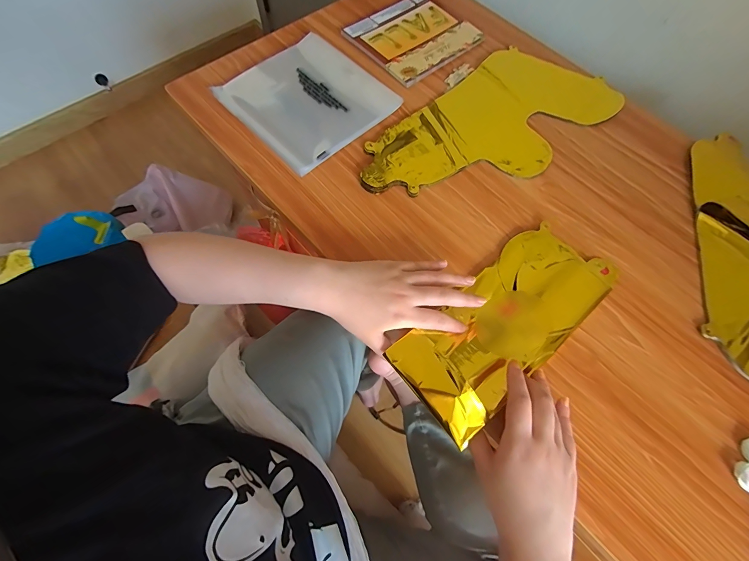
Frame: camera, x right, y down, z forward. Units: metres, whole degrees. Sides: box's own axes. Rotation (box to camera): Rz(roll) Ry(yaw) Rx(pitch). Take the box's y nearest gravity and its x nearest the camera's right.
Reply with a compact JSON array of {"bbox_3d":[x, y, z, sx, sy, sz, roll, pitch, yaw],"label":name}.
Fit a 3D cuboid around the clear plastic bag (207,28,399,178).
[{"bbox_3d":[-0.099,-0.274,0.498,0.199,0.013,0.197,42,73,13],"label":"clear plastic bag"}]

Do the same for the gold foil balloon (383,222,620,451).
[{"bbox_3d":[0.154,0.042,0.381,0.279,0.023,0.119,-37,75,-18],"label":"gold foil balloon"}]

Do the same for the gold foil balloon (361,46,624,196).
[{"bbox_3d":[0.168,-0.228,0.496,0.405,0.008,0.195,-38,75,-15],"label":"gold foil balloon"}]

